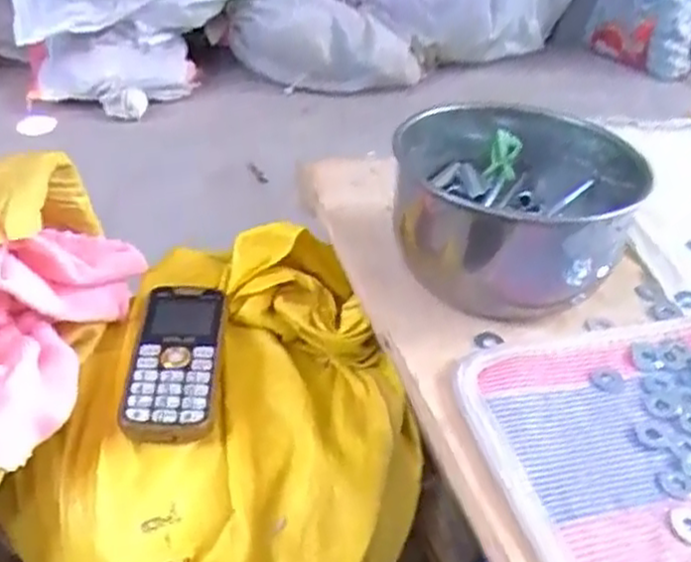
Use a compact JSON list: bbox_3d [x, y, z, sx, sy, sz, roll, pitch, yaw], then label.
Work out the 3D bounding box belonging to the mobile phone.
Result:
[{"bbox_3d":[-0.112,0.049,0.497,0.057,0.015,0.127,5,49,-9],"label":"mobile phone"}]

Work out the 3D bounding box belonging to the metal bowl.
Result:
[{"bbox_3d":[0.115,-0.054,0.525,0.161,0.087,0.159,3,36,-2],"label":"metal bowl"}]

